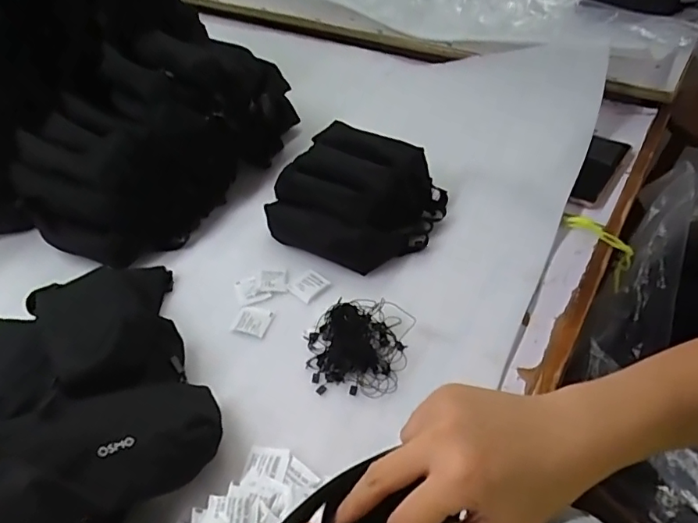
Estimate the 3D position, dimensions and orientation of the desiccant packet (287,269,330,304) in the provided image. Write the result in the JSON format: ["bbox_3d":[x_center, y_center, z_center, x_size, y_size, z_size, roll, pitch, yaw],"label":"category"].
[{"bbox_3d":[-0.049,0.028,0.619,0.036,0.004,0.040,33,58,32],"label":"desiccant packet"}]

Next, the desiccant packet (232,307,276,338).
[{"bbox_3d":[-0.110,0.067,0.587,0.039,0.004,0.037,10,48,15],"label":"desiccant packet"}]

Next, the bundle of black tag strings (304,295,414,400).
[{"bbox_3d":[0.008,0.087,0.537,0.105,0.028,0.100,-4,46,2],"label":"bundle of black tag strings"}]

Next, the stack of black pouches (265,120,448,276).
[{"bbox_3d":[0.010,-0.087,0.669,0.193,0.082,0.172,21,52,24],"label":"stack of black pouches"}]

